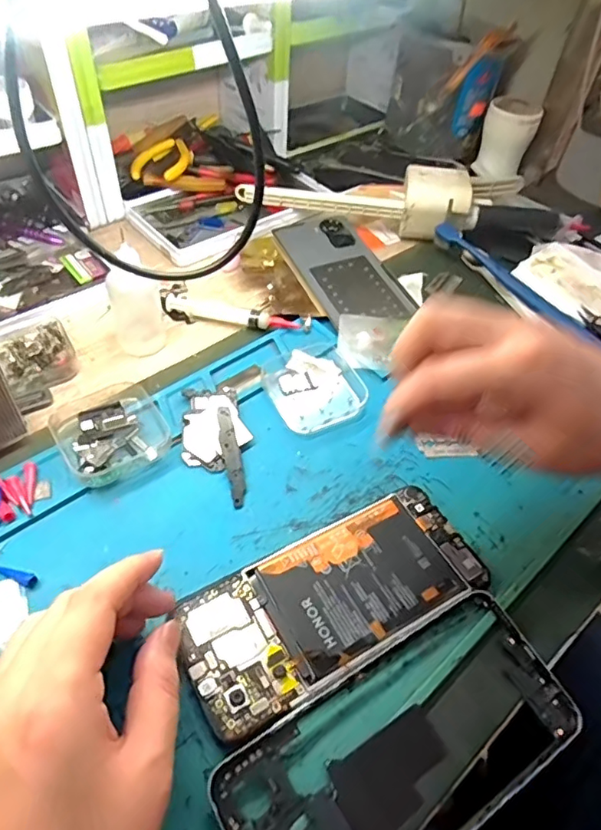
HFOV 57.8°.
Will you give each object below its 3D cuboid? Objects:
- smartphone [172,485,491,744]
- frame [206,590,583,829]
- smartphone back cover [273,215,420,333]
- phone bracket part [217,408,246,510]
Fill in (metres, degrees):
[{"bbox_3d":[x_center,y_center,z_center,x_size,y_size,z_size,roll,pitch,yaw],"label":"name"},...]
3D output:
[{"bbox_3d":[0.018,0.094,0.289,0.162,0.007,0.071,-24,57,-22],"label":"smartphone"},{"bbox_3d":[0.048,0.151,0.248,0.168,0.013,0.078,-23,57,-22],"label":"frame"},{"bbox_3d":[0.035,-0.133,0.486,0.076,0.008,0.149,-17,54,-18],"label":"smartphone back cover"},{"bbox_3d":[-0.044,0.025,0.345,0.011,0.008,0.071,-10,52,-13],"label":"phone bracket part"}]

